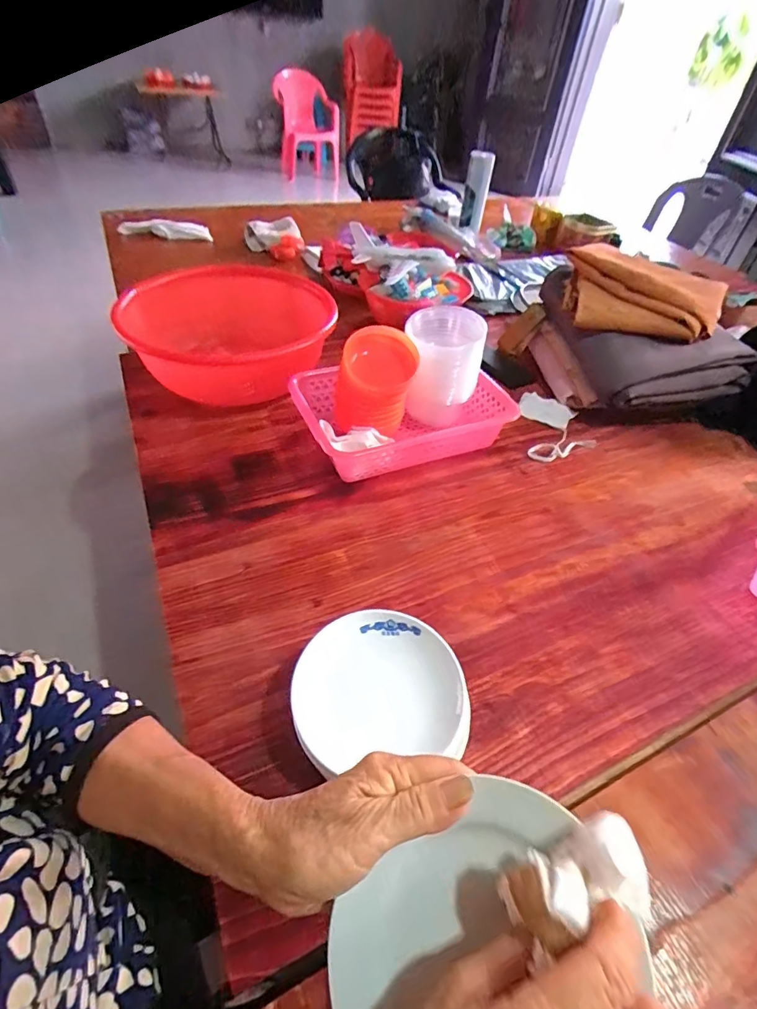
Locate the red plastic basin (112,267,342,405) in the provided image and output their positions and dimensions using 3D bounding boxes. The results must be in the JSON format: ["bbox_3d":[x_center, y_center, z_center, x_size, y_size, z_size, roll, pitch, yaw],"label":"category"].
[{"bbox_3d":[-0.250,-0.297,0.849,0.350,0.133,0.350,2,46,-2],"label":"red plastic basin"}]

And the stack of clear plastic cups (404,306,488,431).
[{"bbox_3d":[0.098,-0.203,0.744,0.117,0.168,0.093,4,45,-2],"label":"stack of clear plastic cups"}]

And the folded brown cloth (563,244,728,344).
[{"bbox_3d":[0.447,-0.363,0.807,0.256,0.077,0.188,20,47,13],"label":"folded brown cloth"}]

